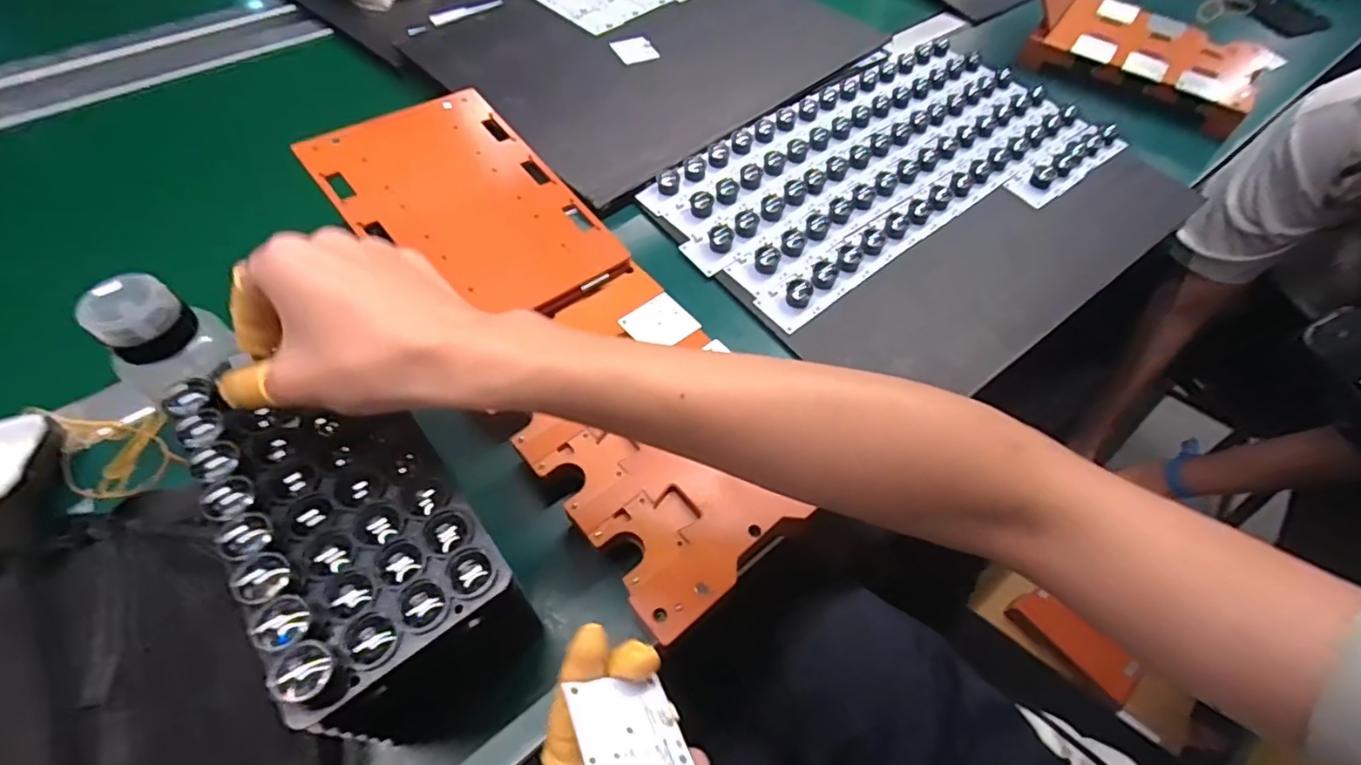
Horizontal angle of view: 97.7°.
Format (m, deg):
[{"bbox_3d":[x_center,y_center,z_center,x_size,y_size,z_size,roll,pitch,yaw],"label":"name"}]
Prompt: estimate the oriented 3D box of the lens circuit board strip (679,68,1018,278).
[{"bbox_3d":[0.195,-0.243,0.613,0.482,0.018,0.047,-34,65,-23],"label":"lens circuit board strip"}]

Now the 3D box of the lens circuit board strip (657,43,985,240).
[{"bbox_3d":[0.173,-0.274,0.633,0.469,0.014,0.056,-35,67,-20],"label":"lens circuit board strip"}]

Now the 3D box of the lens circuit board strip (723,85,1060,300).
[{"bbox_3d":[0.232,-0.210,0.596,0.464,0.017,0.047,-32,64,-22],"label":"lens circuit board strip"}]

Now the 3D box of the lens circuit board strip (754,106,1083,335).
[{"bbox_3d":[0.252,-0.179,0.580,0.458,0.017,0.046,-34,65,-23],"label":"lens circuit board strip"}]

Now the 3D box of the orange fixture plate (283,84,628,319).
[{"bbox_3d":[-0.171,-0.141,0.473,0.158,0.007,0.236,-33,72,-25],"label":"orange fixture plate"}]

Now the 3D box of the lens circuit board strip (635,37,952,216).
[{"bbox_3d":[0.143,-0.302,0.648,0.469,0.013,0.037,-35,65,-23],"label":"lens circuit board strip"}]

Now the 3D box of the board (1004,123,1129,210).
[{"bbox_3d":[0.414,-0.235,0.628,0.168,0.017,0.043,-31,63,-21],"label":"board"}]

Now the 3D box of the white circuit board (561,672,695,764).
[{"bbox_3d":[-0.019,0.137,0.232,0.043,0.004,0.044,12,25,-33],"label":"white circuit board"}]

